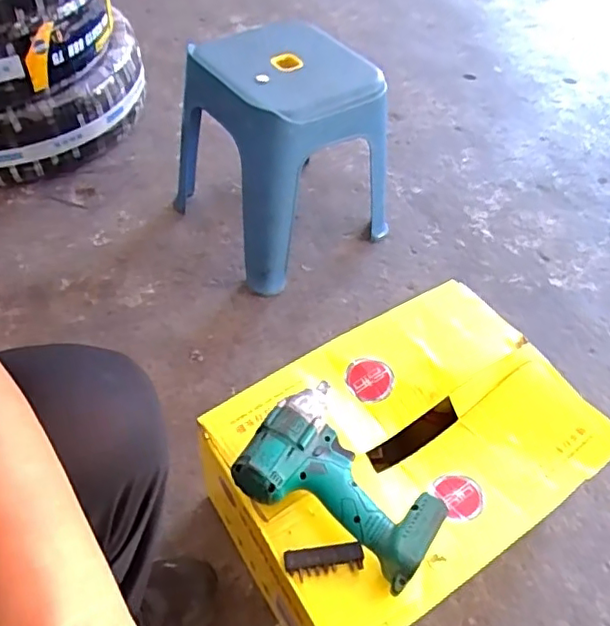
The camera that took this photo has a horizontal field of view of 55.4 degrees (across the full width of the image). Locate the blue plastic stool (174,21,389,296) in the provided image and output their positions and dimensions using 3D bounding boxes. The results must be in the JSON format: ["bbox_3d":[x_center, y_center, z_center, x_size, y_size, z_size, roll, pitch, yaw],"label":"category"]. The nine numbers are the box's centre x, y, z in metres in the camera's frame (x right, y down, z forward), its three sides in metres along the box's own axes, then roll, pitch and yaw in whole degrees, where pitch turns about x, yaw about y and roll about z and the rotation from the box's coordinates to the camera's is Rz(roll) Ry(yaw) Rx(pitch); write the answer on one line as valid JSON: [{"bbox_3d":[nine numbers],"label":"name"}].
[{"bbox_3d":[-0.042,-0.278,1.009,0.272,0.326,0.302,-27,58,-23],"label":"blue plastic stool"}]

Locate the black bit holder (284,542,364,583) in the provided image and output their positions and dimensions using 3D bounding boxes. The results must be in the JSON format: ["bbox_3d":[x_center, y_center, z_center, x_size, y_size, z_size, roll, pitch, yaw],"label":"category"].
[{"bbox_3d":[0.018,0.230,0.539,0.072,0.012,0.024,-3,50,-8],"label":"black bit holder"}]

